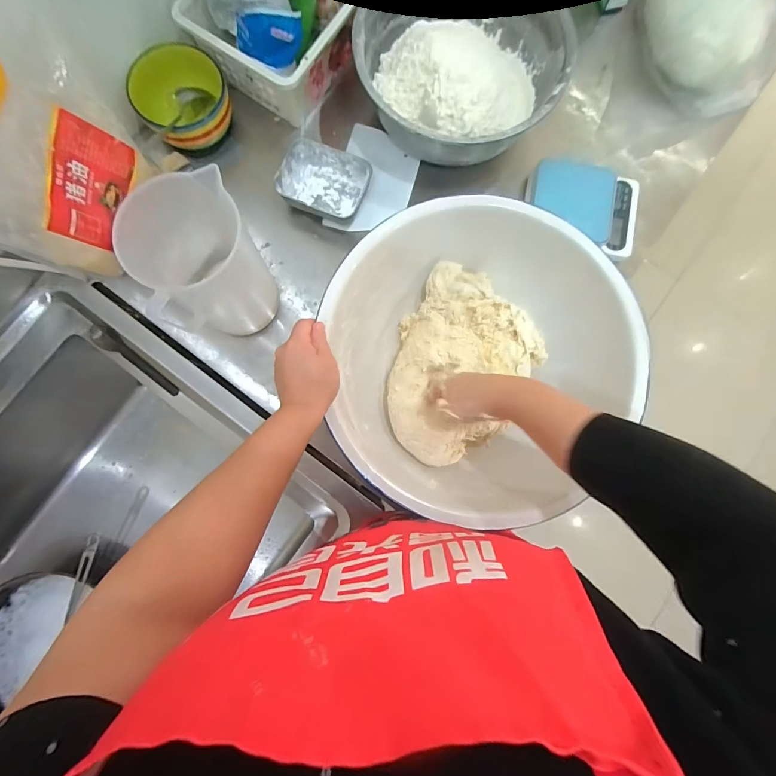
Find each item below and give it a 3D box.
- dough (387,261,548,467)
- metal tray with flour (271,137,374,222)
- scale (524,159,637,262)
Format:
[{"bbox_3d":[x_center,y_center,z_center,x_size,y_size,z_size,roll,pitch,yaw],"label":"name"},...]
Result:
[{"bbox_3d":[0.112,-0.031,0.514,0.200,0.061,0.275,12,84,0],"label":"dough"},{"bbox_3d":[-0.104,-0.327,0.586,0.135,0.040,0.106,25,84,1],"label":"metal tray with flour"},{"bbox_3d":[0.314,-0.292,0.603,0.182,0.039,0.130,13,84,0],"label":"scale"}]

